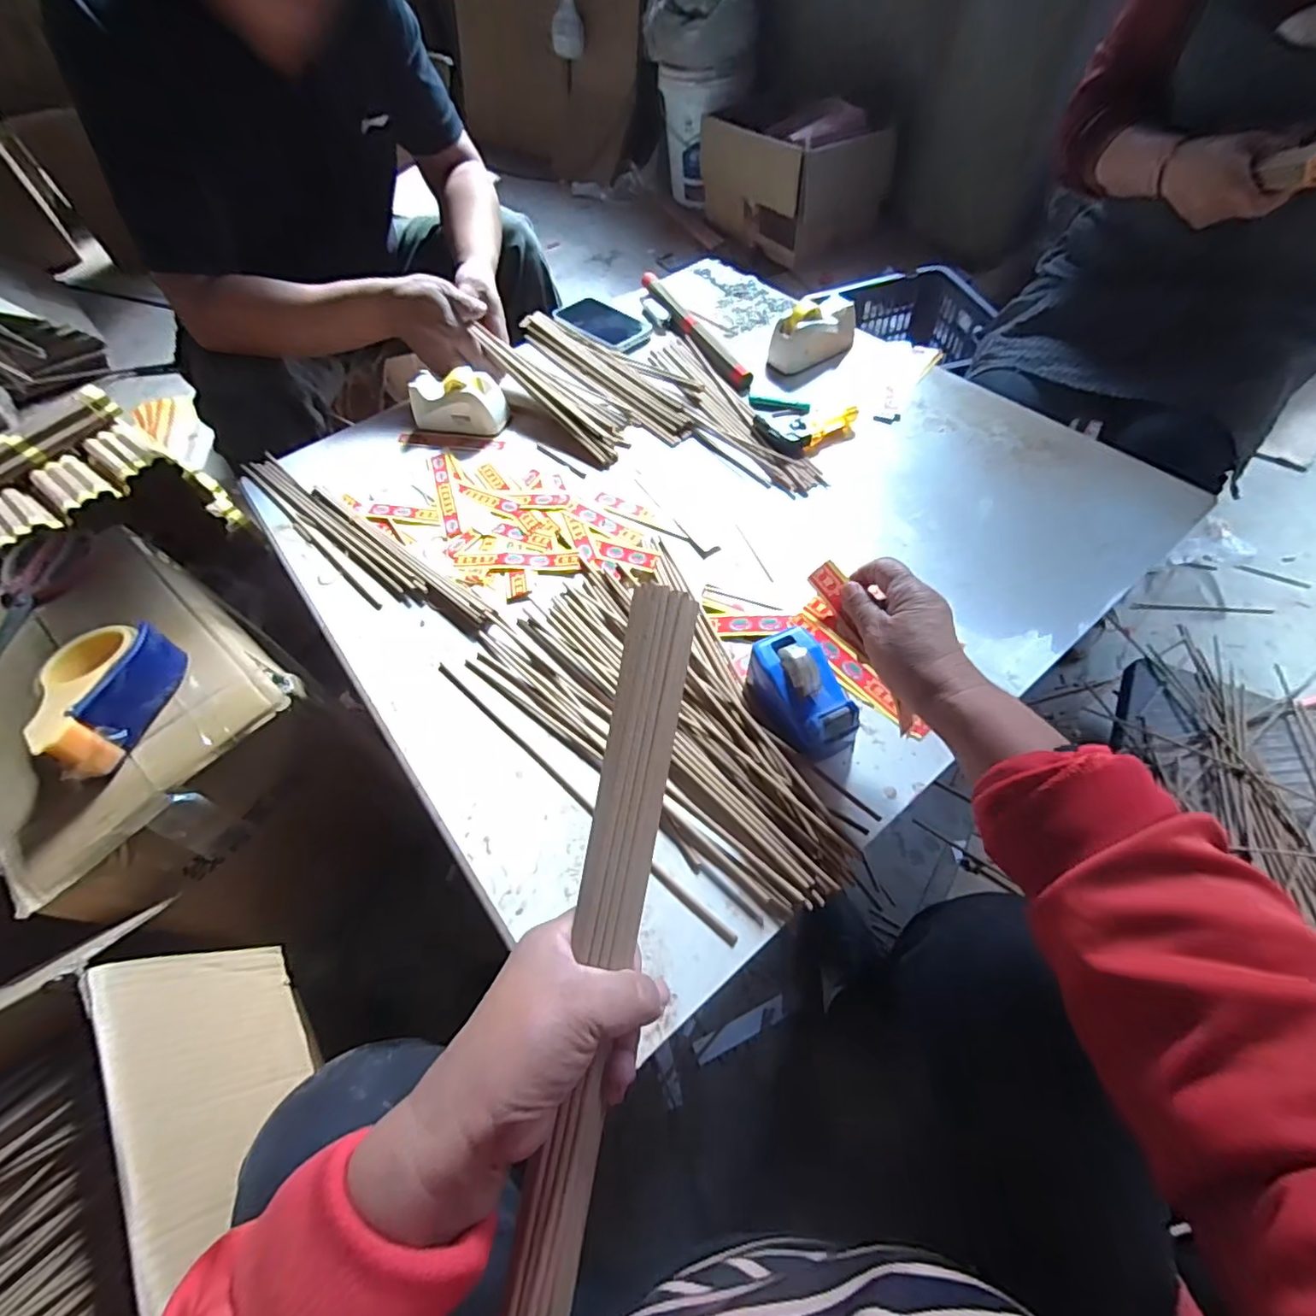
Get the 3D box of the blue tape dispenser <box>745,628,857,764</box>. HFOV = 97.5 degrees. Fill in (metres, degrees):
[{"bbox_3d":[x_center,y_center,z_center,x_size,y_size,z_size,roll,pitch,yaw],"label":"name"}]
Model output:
[{"bbox_3d":[0.114,0.030,0.474,0.064,0.057,0.101,-23,59,-11],"label":"blue tape dispenser"}]

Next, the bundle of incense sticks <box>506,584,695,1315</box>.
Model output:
[{"bbox_3d":[-0.025,0.133,0.271,0.031,0.017,0.339,9,83,9],"label":"bundle of incense sticks"}]

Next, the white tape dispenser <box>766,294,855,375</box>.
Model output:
[{"bbox_3d":[0.205,-0.430,0.762,0.120,0.064,0.054,-31,61,-15],"label":"white tape dispenser"}]

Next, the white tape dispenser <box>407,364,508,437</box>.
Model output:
[{"bbox_3d":[-0.255,-0.329,0.737,0.119,0.056,0.062,13,59,12],"label":"white tape dispenser"}]

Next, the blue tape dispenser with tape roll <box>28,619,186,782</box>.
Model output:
[{"bbox_3d":[-0.546,0.040,0.559,0.092,0.058,0.151,-5,57,1],"label":"blue tape dispenser with tape roll"}]

